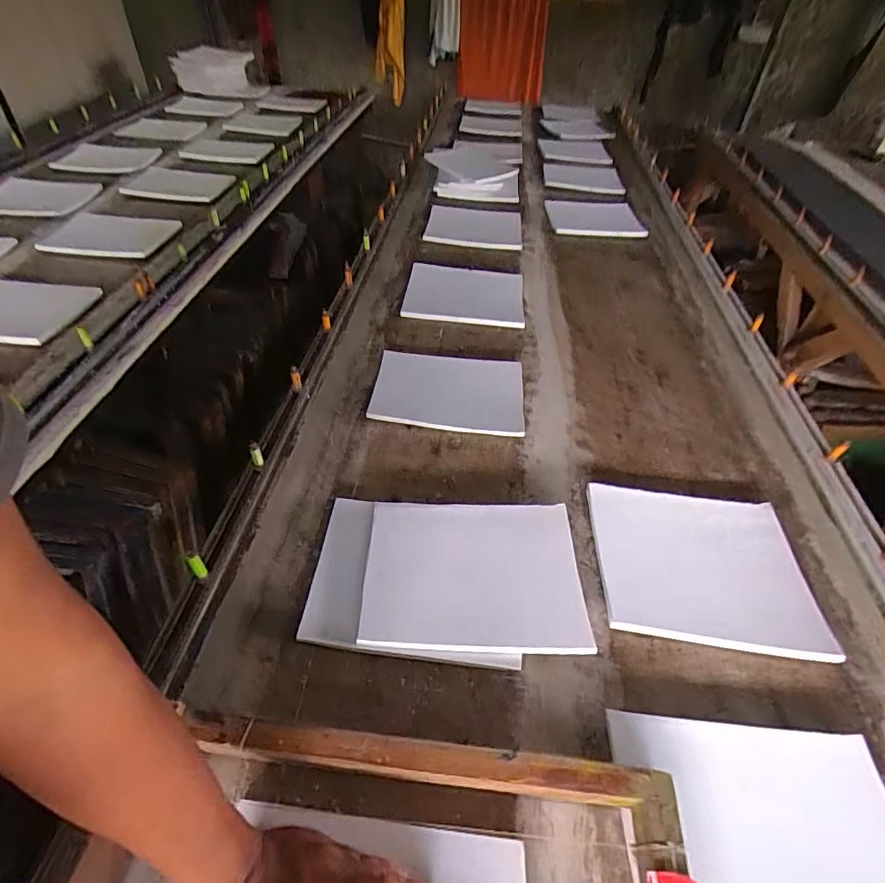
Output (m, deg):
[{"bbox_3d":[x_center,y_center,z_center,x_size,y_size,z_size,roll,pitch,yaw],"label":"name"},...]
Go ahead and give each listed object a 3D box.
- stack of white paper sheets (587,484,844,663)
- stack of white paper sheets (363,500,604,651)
[{"bbox_3d":[0.349,0.162,0.696,0.268,0.018,0.233,5,45,2],"label":"stack of white paper sheets"},{"bbox_3d":[0.036,0.166,0.658,0.268,0.013,0.204,0,48,3],"label":"stack of white paper sheets"}]

